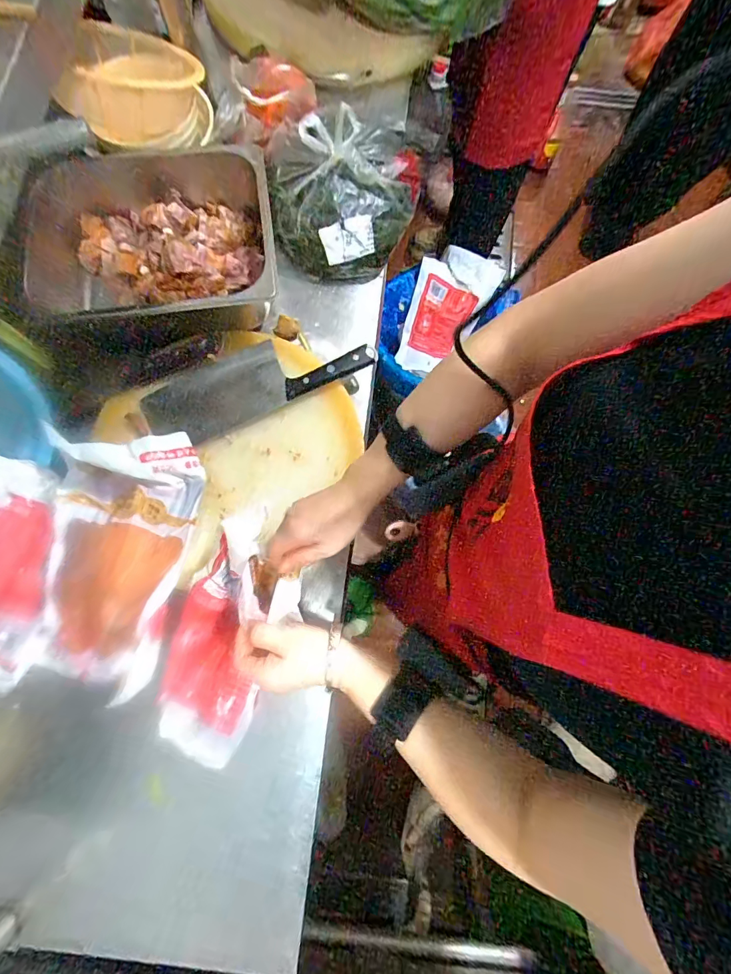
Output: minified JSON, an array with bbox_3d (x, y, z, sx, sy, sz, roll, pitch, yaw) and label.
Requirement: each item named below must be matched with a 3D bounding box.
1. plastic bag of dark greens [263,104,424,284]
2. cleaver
[{"bbox_3d":[-0.033,-0.421,0.575,0.193,0.137,0.196,16,78,3],"label":"plastic bag of dark greens"},{"bbox_3d":[-0.146,-0.147,0.563,0.304,0.025,0.095,-25,79,-6],"label":"cleaver"}]

